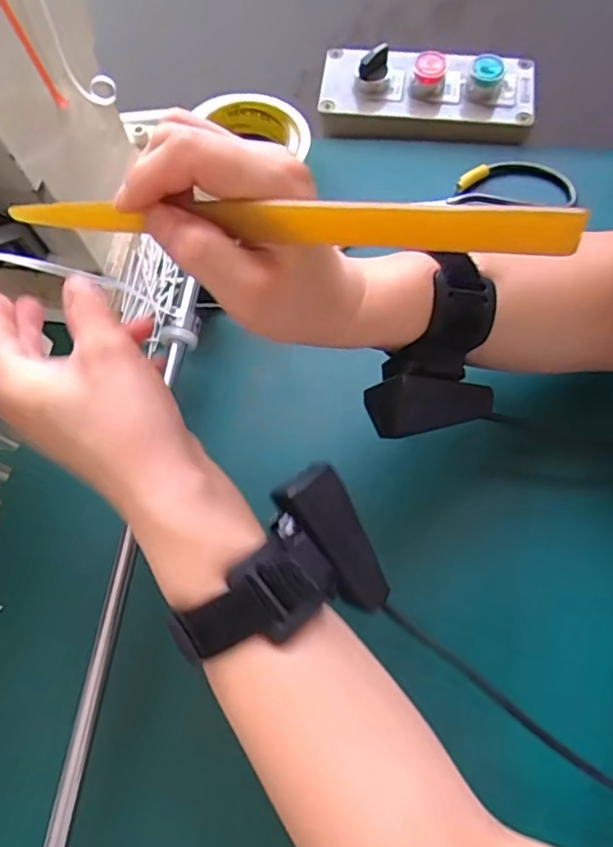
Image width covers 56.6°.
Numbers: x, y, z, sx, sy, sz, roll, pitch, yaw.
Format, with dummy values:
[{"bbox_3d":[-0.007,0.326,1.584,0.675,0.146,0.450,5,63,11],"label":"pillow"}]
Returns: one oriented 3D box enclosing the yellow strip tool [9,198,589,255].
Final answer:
[{"bbox_3d":[-0.020,-0.075,0.209,0.219,0.016,0.006,9,70,19],"label":"yellow strip tool"}]

